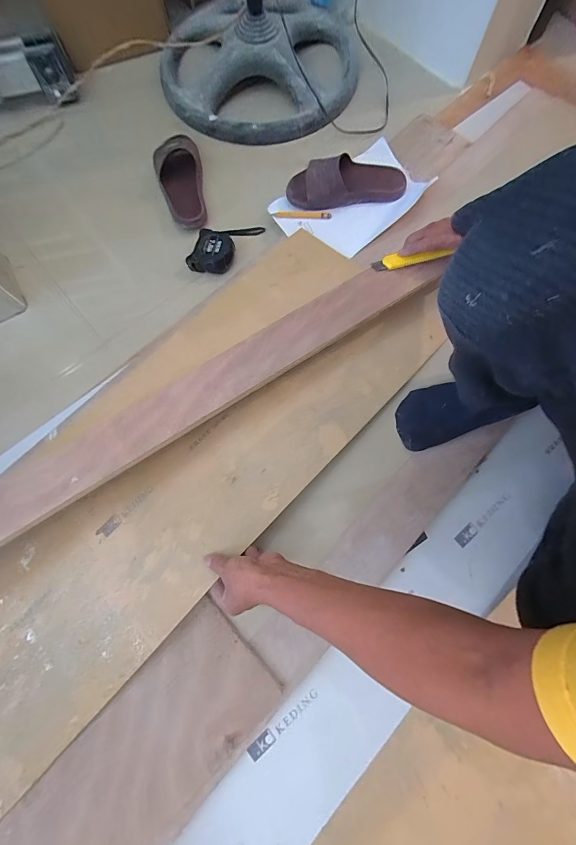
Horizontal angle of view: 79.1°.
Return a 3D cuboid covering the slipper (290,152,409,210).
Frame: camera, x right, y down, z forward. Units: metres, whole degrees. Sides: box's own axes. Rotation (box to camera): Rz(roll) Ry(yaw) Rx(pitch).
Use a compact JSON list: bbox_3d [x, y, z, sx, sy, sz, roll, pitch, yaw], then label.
[{"bbox_3d":[0.119,-0.480,0.704,0.238,0.061,0.089,-9,75,-3],"label":"slipper"}]

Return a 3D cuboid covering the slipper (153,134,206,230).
[{"bbox_3d":[-0.230,-0.523,0.746,0.090,0.066,0.215,-12,74,-3],"label":"slipper"}]

